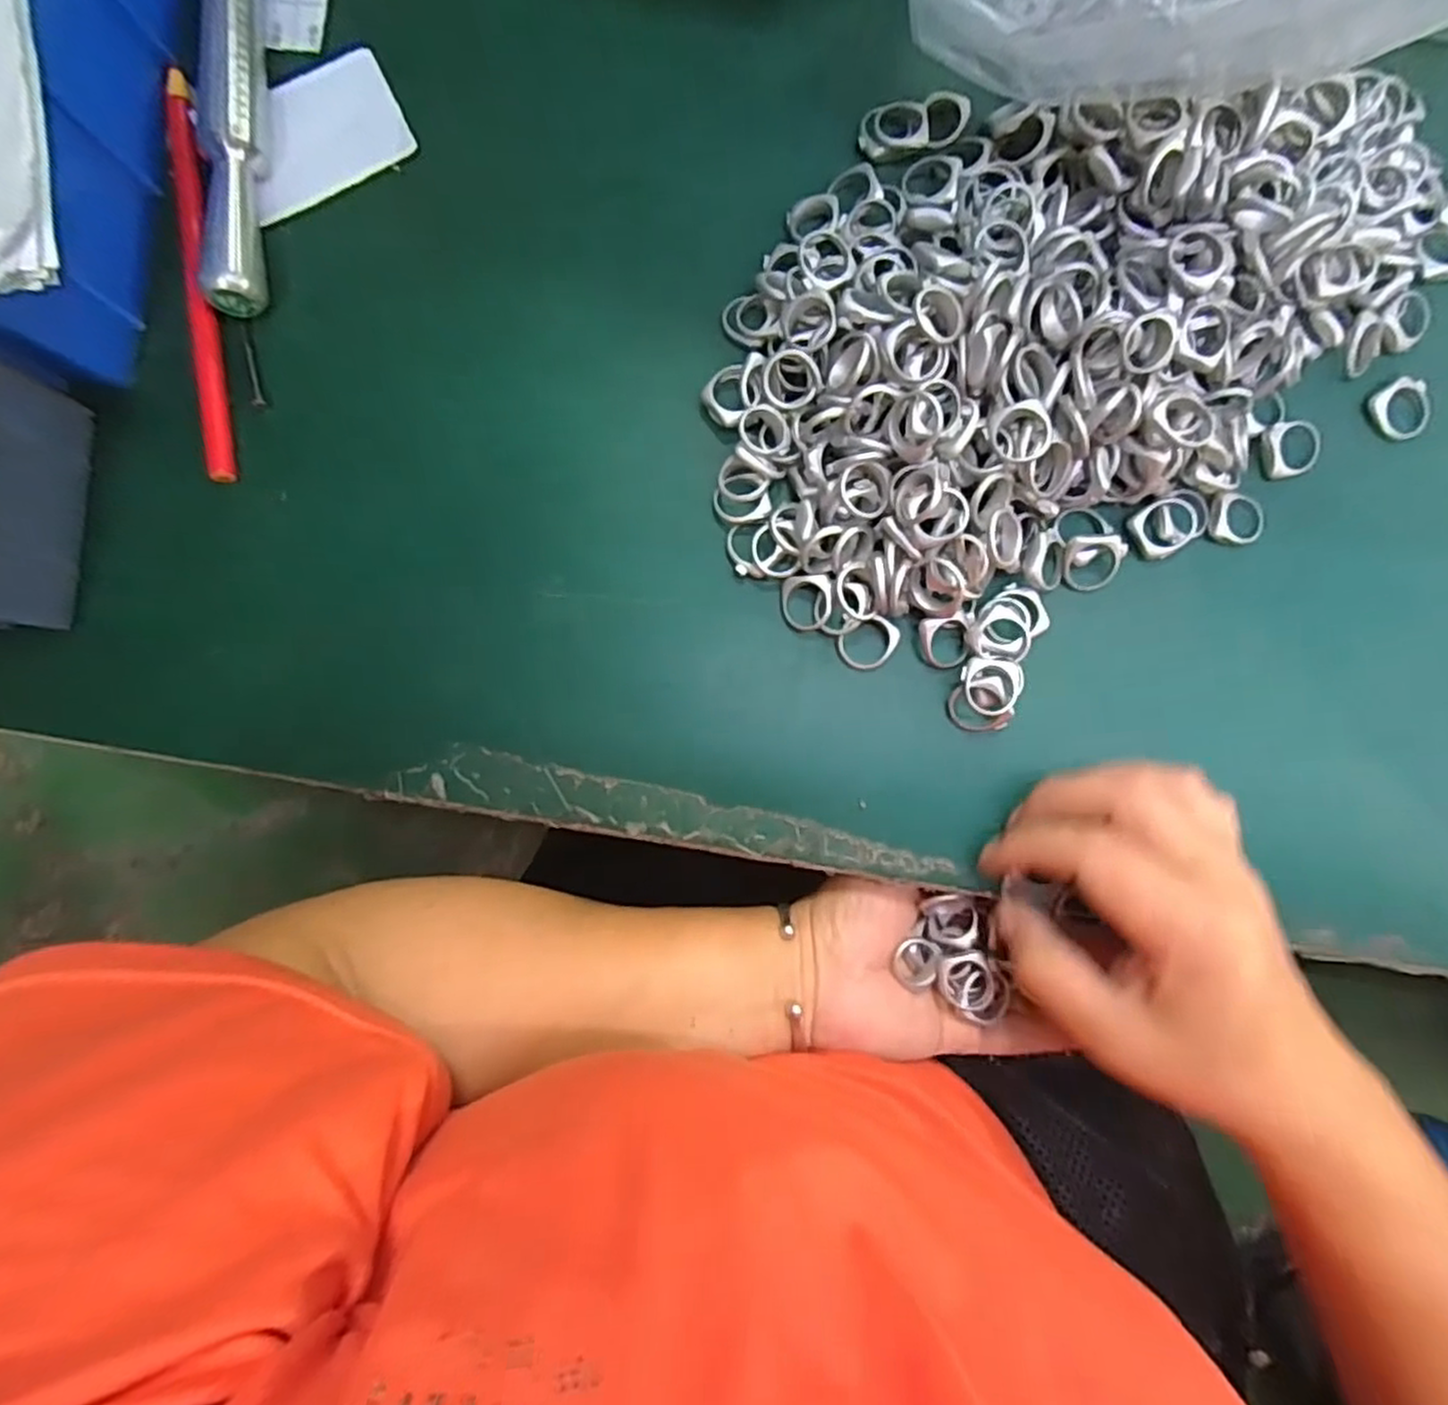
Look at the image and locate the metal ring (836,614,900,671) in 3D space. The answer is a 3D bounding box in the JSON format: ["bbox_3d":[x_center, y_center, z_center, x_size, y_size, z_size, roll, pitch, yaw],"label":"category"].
[{"bbox_3d":[0.056,-0.023,0.278,0.022,0.006,0.021,0,87,0],"label":"metal ring"}]

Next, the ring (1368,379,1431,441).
[{"bbox_3d":[0.276,-0.119,0.288,0.023,0.004,0.024,0,87,0],"label":"ring"}]

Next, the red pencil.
[{"bbox_3d":[-0.204,-0.169,0.275,0.013,0.010,0.165,-8,87,0],"label":"red pencil"}]

